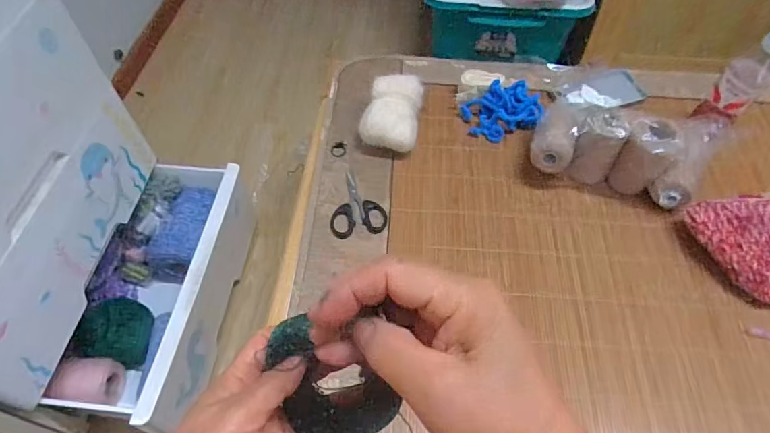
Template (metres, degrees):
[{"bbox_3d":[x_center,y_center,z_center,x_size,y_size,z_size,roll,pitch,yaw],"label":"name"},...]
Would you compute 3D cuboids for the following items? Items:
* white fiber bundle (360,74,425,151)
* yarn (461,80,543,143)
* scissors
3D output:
[{"bbox_3d":[0.011,-0.151,0.710,0.082,0.072,0.115,7,55,6],"label":"white fiber bundle"},{"bbox_3d":[0.186,-0.166,0.735,0.120,0.035,0.101,-14,58,-8],"label":"yarn"},{"bbox_3d":[-0.040,-0.021,0.663,0.075,0.005,0.108,-6,57,-3],"label":"scissors"}]

